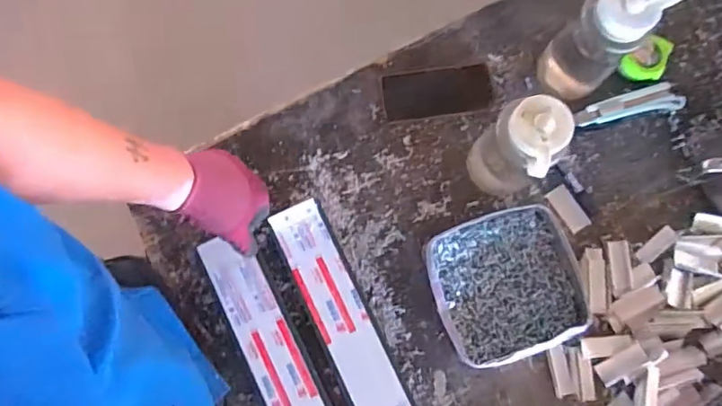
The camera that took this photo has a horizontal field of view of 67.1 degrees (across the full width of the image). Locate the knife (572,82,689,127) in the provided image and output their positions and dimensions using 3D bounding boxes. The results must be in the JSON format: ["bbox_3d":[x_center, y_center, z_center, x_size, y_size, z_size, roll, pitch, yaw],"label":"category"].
[{"bbox_3d":[0.393,-0.145,0.808,0.158,0.026,0.039,-9,78,-2],"label":"knife"}]

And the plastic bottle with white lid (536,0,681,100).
[{"bbox_3d":[0.311,-0.218,0.712,0.089,0.208,0.093,0,80,-1],"label":"plastic bottle with white lid"}]

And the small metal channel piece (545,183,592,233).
[{"bbox_3d":[0.299,0.009,0.785,0.035,0.006,0.069,-33,80,-7],"label":"small metal channel piece"}]

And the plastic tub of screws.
[{"bbox_3d":[0.200,0.109,0.741,0.207,0.042,0.187,-17,79,-4],"label":"plastic tub of screws"}]

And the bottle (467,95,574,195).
[{"bbox_3d":[0.188,-0.065,0.687,0.079,0.197,0.078,0,78,0],"label":"bottle"}]

